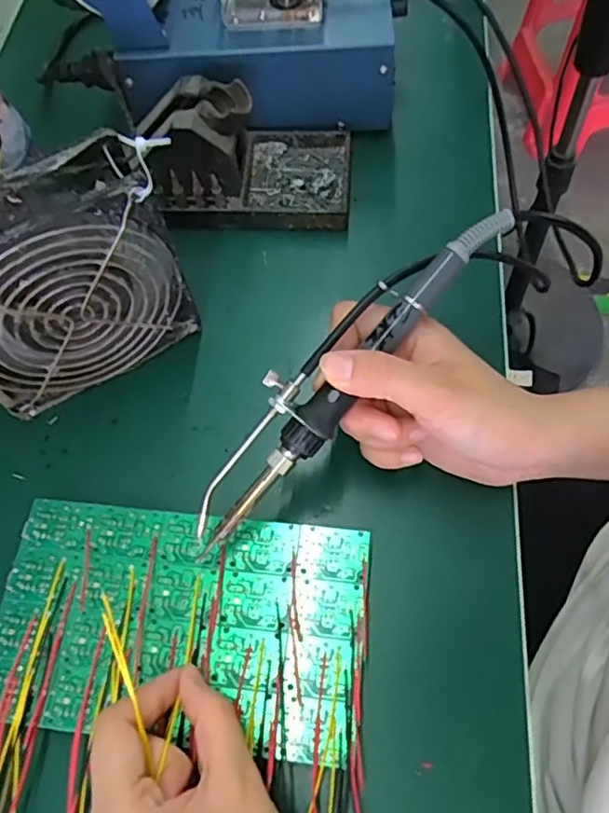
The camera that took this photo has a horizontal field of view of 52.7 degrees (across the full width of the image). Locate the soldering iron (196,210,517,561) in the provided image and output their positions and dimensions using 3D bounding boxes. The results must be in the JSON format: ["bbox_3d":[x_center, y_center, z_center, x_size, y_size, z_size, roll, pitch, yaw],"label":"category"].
[{"bbox_3d":[0.017,-0.018,0.287,0.032,0.020,0.199,43,90,21],"label":"soldering iron"}]

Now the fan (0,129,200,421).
[{"bbox_3d":[-0.122,-0.061,0.321,0.128,0.122,0.043,-28,65,-11],"label":"fan"}]

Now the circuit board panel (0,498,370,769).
[{"bbox_3d":[-0.060,0.100,0.290,0.170,0.004,0.101,6,63,6],"label":"circuit board panel"}]

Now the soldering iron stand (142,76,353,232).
[{"bbox_3d":[-0.038,-0.163,0.396,0.134,0.074,0.078,0,63,3],"label":"soldering iron stand"}]

